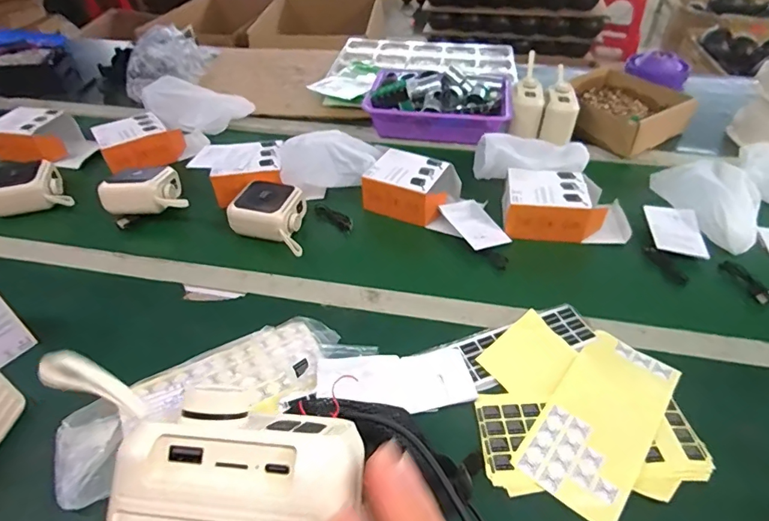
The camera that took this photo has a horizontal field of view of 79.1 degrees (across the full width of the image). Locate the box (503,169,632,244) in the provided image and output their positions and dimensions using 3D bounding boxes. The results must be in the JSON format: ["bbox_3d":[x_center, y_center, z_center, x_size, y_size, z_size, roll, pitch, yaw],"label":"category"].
[{"bbox_3d":[0.270,-0.083,0.695,0.176,0.063,0.096,5,43,9],"label":"box"}]

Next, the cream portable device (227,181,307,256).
[{"bbox_3d":[-0.171,-0.075,0.710,0.112,0.053,0.082,13,46,15],"label":"cream portable device"}]

